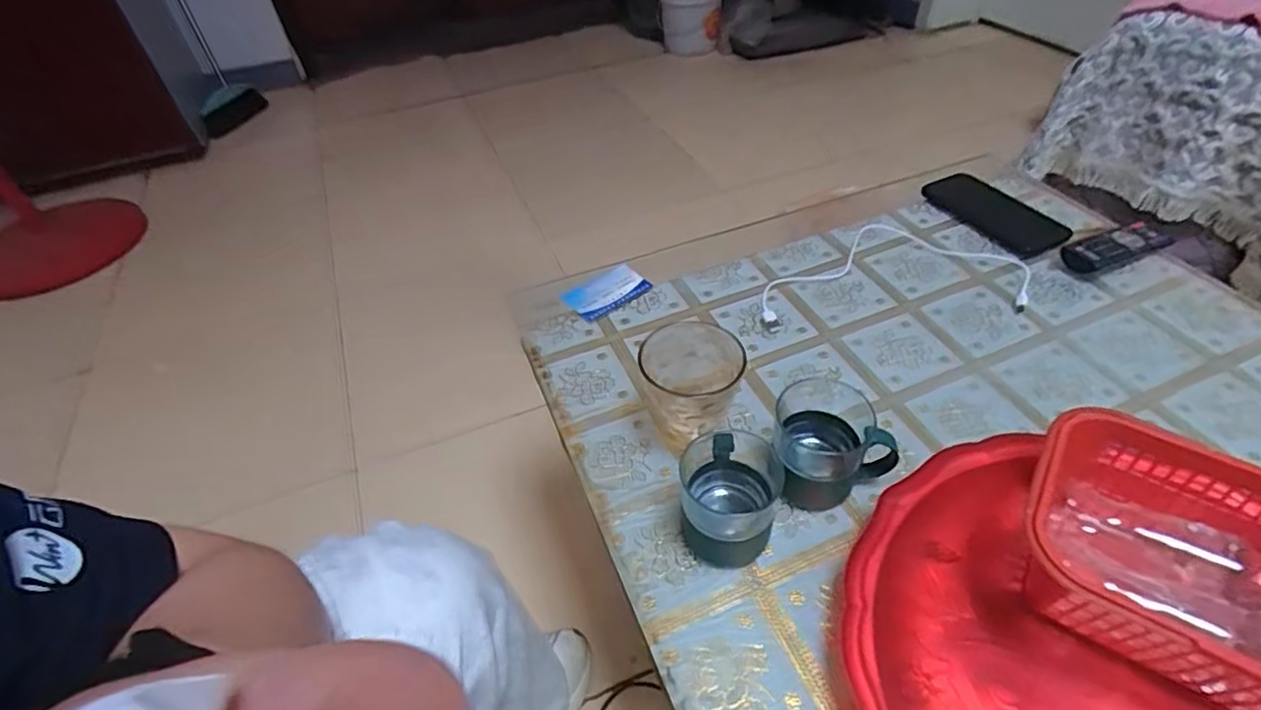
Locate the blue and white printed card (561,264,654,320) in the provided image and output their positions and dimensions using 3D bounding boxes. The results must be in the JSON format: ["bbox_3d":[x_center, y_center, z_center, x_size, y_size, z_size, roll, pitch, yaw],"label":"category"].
[{"bbox_3d":[-0.026,-0.072,0.698,0.092,0.012,0.055,-27,50,-21],"label":"blue and white printed card"}]

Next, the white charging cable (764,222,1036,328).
[{"bbox_3d":[0.291,-0.096,0.694,0.302,0.011,0.164,-3,45,1],"label":"white charging cable"}]

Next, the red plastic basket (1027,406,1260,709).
[{"bbox_3d":[0.359,0.144,0.388,0.207,0.099,0.145,30,54,29],"label":"red plastic basket"}]

